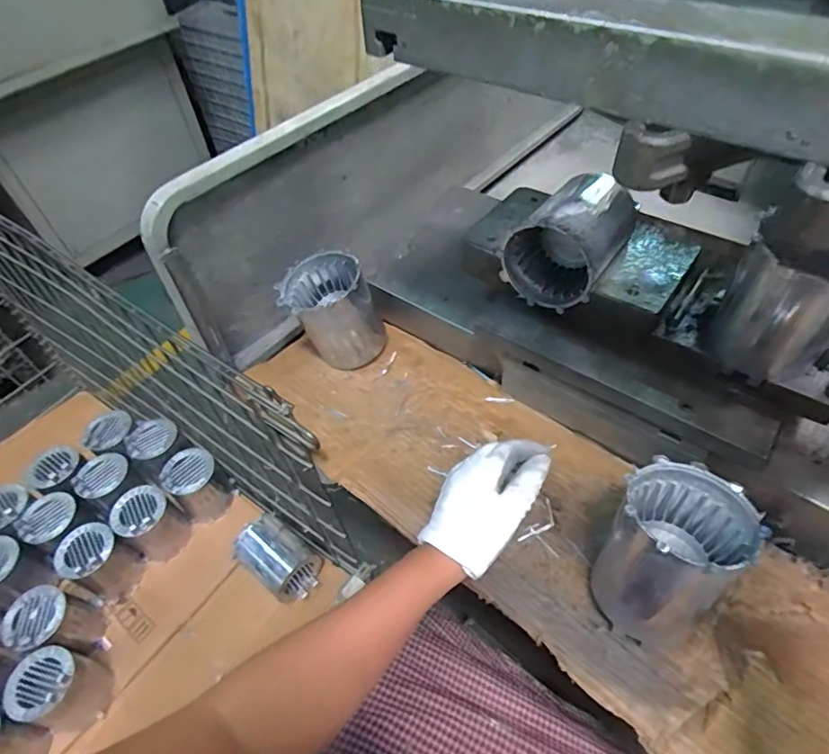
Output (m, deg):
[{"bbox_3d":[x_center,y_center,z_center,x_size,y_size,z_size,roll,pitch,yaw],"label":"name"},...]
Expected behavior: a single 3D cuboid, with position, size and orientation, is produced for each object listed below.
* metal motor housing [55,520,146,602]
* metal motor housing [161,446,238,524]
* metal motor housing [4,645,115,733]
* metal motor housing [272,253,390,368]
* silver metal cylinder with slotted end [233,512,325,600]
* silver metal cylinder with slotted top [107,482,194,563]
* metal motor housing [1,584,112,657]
[{"bbox_3d":[-0.518,0.305,0.860,0.090,0.119,0.087,21,56,20],"label":"metal motor housing"},{"bbox_3d":[-0.385,0.198,0.938,0.087,0.118,0.094,-2,51,3],"label":"metal motor housing"},{"bbox_3d":[-0.506,0.446,0.745,0.081,0.121,0.082,22,56,21],"label":"metal motor housing"},{"bbox_3d":[-0.095,-0.076,0.624,0.108,0.116,0.093,-10,51,-3],"label":"metal motor housing"},{"bbox_3d":[-0.222,0.293,0.847,0.132,0.090,0.091,27,58,24],"label":"silver metal cylinder with slotted end"},{"bbox_3d":[-0.452,0.253,0.896,0.092,0.120,0.087,32,60,26],"label":"silver metal cylinder with slotted top"},{"bbox_3d":[-0.548,0.386,0.804,0.105,0.114,0.089,5,52,9],"label":"metal motor housing"}]

